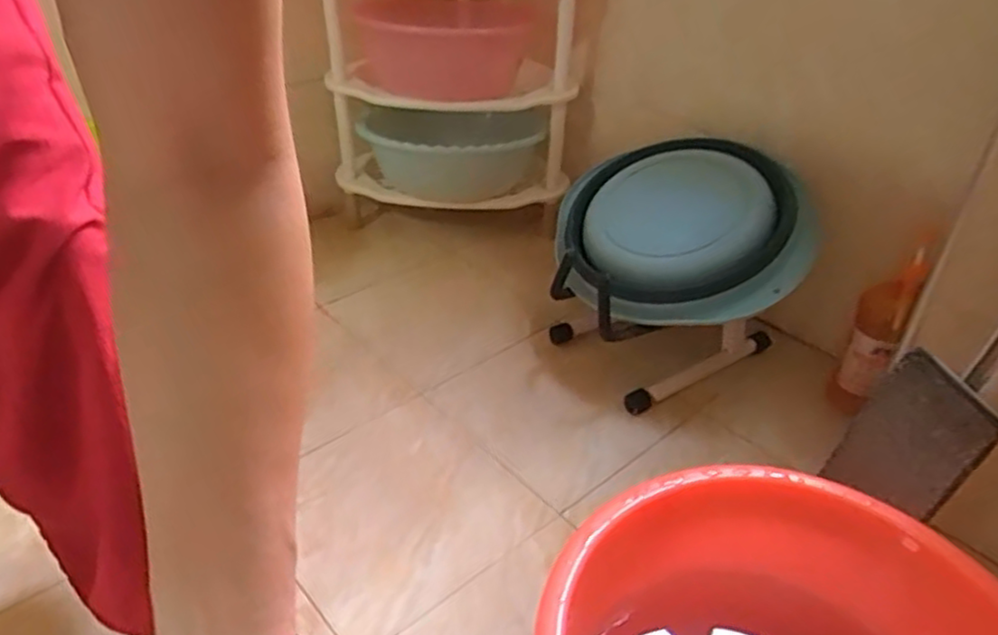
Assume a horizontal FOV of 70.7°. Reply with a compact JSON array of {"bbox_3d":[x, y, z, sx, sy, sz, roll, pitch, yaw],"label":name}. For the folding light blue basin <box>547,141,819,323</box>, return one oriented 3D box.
[{"bbox_3d":[0.262,-0.143,1.056,0.353,0.045,0.324,-9,60,17],"label":"folding light blue basin"}]

